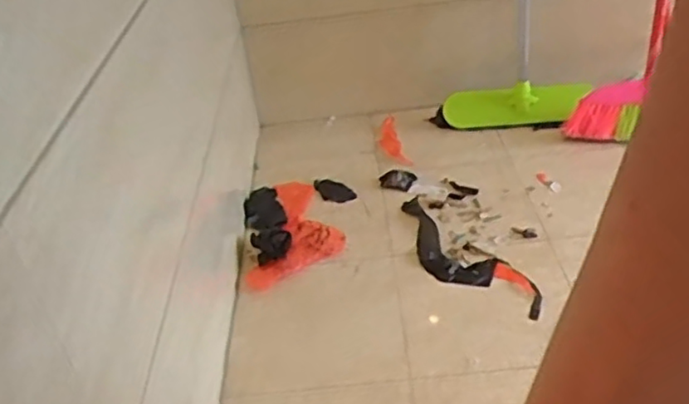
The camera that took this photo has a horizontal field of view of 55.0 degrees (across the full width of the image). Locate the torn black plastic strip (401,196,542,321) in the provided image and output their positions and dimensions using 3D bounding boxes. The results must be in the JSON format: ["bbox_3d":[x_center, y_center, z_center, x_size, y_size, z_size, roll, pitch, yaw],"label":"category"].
[{"bbox_3d":[0.206,0.106,1.227,0.125,0.015,0.370,-29,47,-27],"label":"torn black plastic strip"}]

